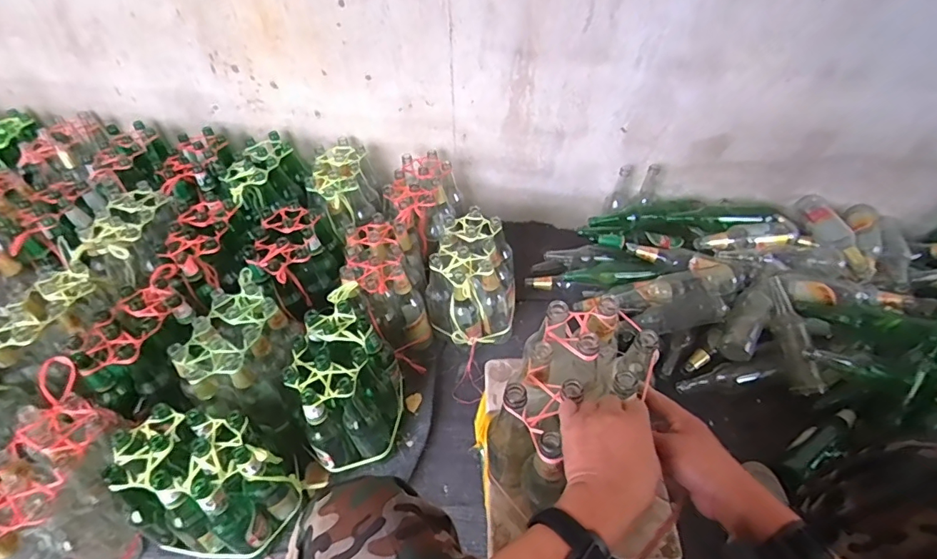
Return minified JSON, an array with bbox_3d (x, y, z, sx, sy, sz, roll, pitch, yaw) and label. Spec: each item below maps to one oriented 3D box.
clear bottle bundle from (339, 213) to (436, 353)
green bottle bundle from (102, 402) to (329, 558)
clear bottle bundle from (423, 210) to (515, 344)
[{"bbox_3d":[-0.188,0.019,1.138,0.171,0.249,0.245,-10,49,-8],"label":"clear bottle bundle"},{"bbox_3d":[-0.439,0.360,0.831,0.252,0.242,0.177,5,48,5],"label":"green bottle bundle"},{"bbox_3d":[0.015,0.014,1.135,0.194,0.241,0.249,9,49,8],"label":"clear bottle bundle"}]

